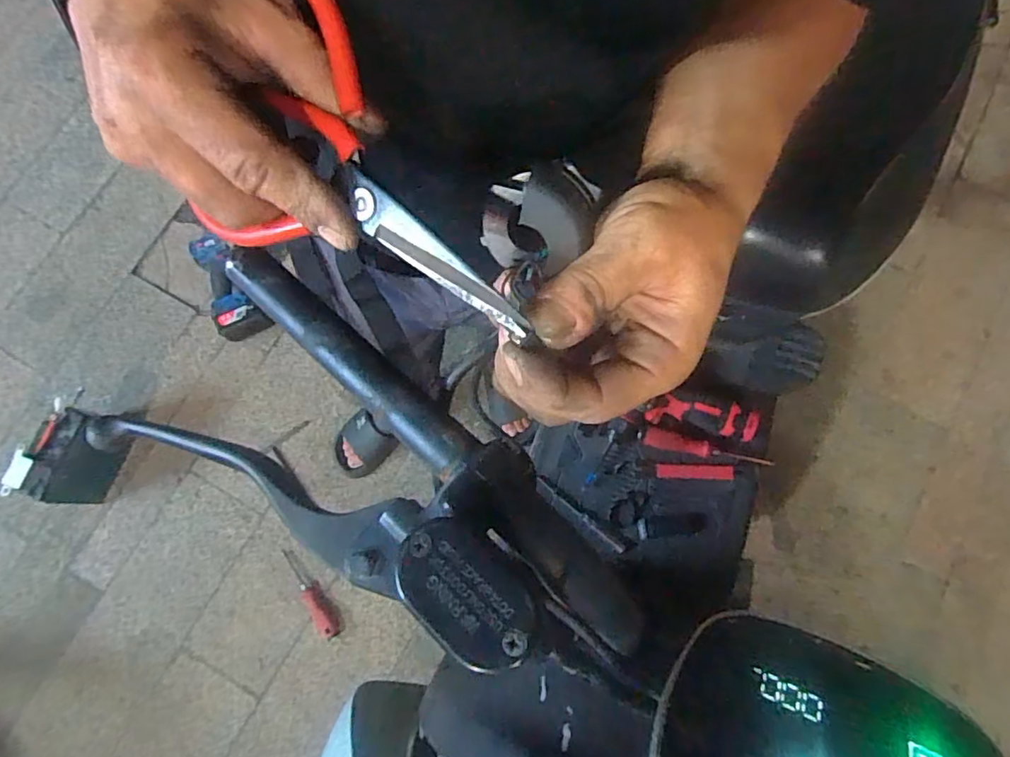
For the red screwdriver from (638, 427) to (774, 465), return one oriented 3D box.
[{"bbox_3d":[0.305,0.107,0.882,0.198,0.023,0.027,12,77,4],"label":"red screwdriver"}]

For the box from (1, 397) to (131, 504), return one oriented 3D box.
[{"bbox_3d":[-0.836,0.149,1.108,0.077,0.193,0.177,8,77,3],"label":"box"}]

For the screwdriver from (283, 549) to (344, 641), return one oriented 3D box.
[{"bbox_3d":[-0.387,0.426,1.134,0.046,0.029,0.193,-33,77,-9],"label":"screwdriver"}]

